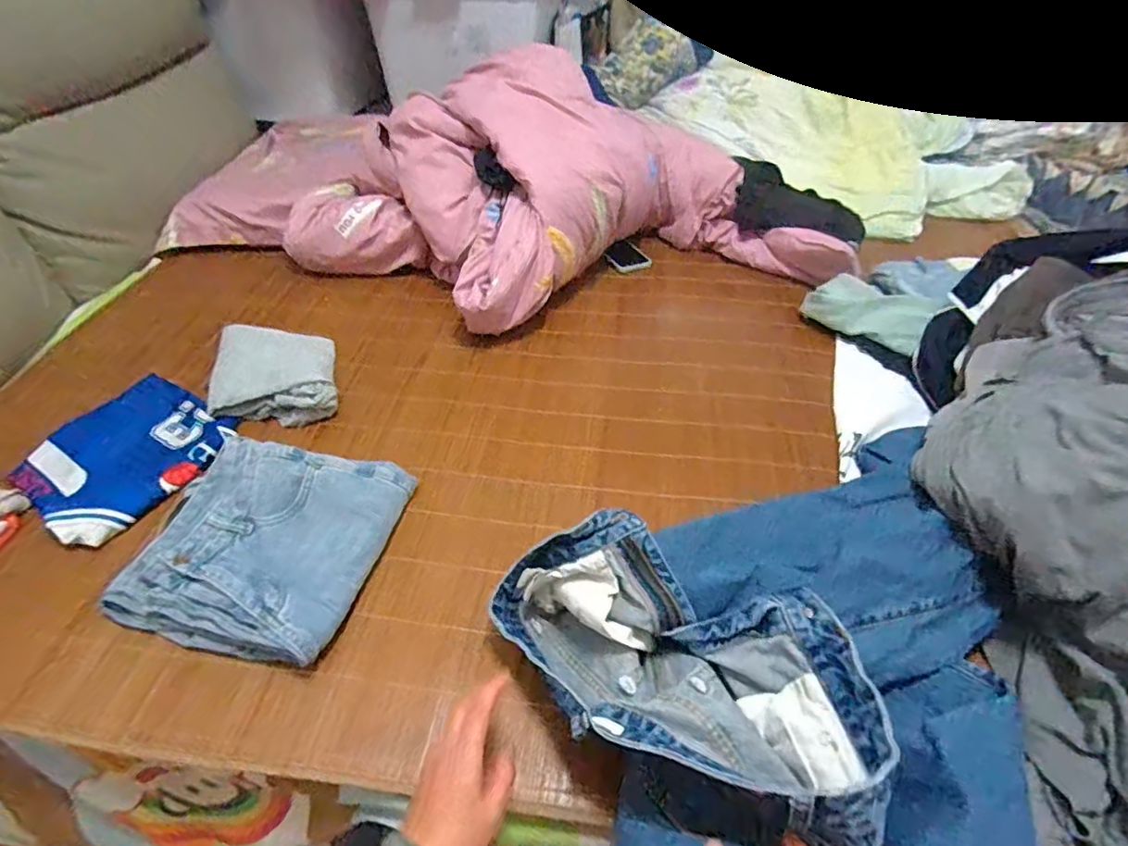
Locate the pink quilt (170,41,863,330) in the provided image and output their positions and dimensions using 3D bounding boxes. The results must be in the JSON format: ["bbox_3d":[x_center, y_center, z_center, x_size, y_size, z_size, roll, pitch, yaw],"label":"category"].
[{"bbox_3d":[-0.068,-0.413,1.017,1.142,0.272,0.558,16,47,15],"label":"pink quilt"}]

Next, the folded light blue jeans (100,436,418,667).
[{"bbox_3d":[-0.344,0.133,0.650,0.261,0.076,0.245,9,46,8],"label":"folded light blue jeans"}]

